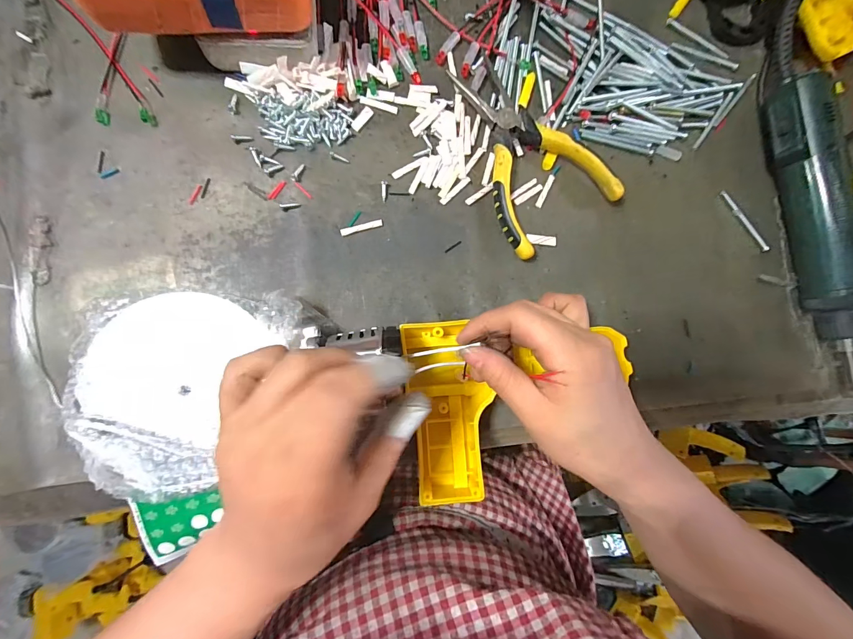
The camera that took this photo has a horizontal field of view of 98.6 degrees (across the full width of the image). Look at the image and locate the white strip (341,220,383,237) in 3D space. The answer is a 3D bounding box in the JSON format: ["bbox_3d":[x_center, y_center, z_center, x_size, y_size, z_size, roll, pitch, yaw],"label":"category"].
[{"bbox_3d":[-0.046,-0.066,0.263,0.030,0.004,0.005,-16,90,-9],"label":"white strip"}]

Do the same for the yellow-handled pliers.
[{"bbox_3d":[0.080,-0.130,0.277,0.092,0.019,0.148,-23,91,-9],"label":"yellow-handled pliers"}]

